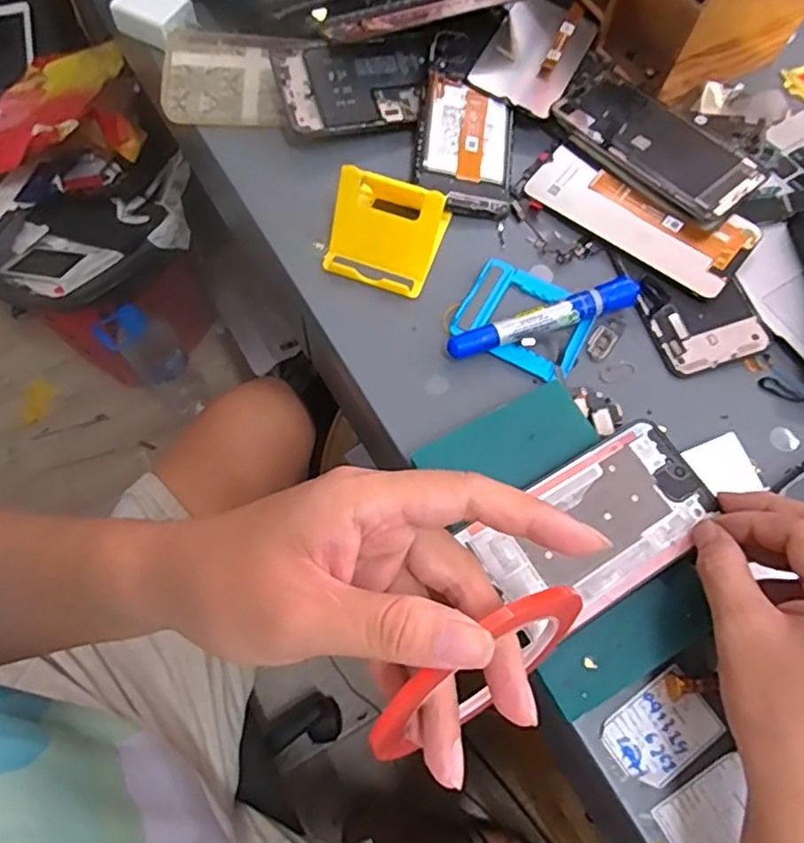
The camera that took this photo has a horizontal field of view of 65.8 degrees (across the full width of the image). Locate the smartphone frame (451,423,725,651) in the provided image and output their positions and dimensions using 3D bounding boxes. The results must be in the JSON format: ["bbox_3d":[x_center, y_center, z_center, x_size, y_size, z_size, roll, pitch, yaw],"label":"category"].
[{"bbox_3d":[0.111,0.058,0.350,0.133,0.006,0.074,-30,72,-14],"label":"smartphone frame"}]

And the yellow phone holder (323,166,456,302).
[{"bbox_3d":[-0.011,-0.130,0.416,0.072,0.050,0.062,17,67,4],"label":"yellow phone holder"}]

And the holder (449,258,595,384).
[{"bbox_3d":[0.084,-0.070,0.419,0.084,0.008,0.073,28,68,8],"label":"holder"}]

